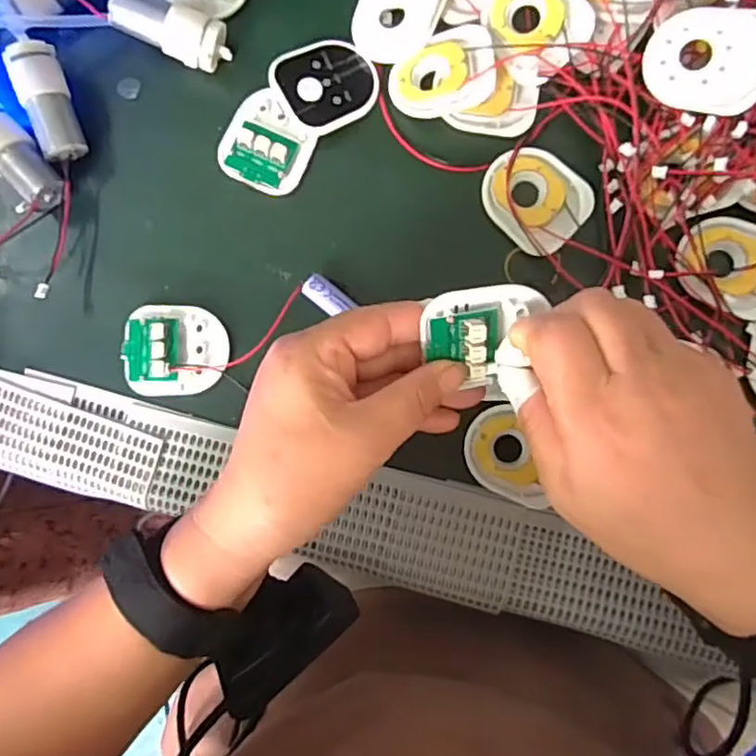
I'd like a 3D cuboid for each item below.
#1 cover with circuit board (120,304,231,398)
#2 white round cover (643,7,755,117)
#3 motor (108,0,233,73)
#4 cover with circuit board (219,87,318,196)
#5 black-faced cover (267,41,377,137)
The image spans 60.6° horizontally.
[{"bbox_3d":[-0.113,-0.016,0.358,0.055,0.009,0.051,3,84,3],"label":"cover with circuit board"},{"bbox_3d":[0.165,-0.157,0.325,0.058,0.010,0.048,10,100,22],"label":"white round cover"},{"bbox_3d":[-0.115,-0.194,0.359,0.064,0.021,0.027,20,85,-14],"label":"motor"},{"bbox_3d":[-0.062,-0.132,0.364,0.048,0.013,0.052,23,86,5],"label":"cover with circuit board"},{"bbox_3d":[-0.029,-0.165,0.364,0.054,0.011,0.048,-33,89,-13],"label":"black-faced cover"}]

